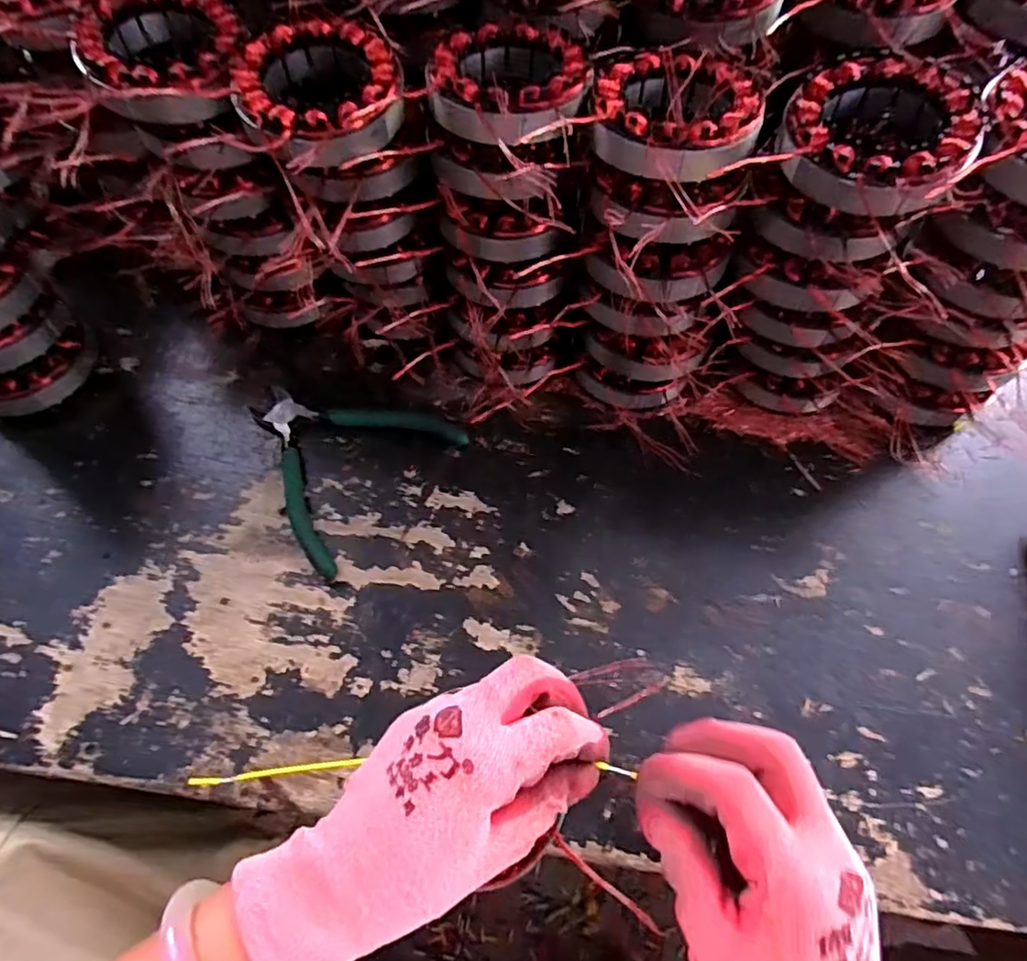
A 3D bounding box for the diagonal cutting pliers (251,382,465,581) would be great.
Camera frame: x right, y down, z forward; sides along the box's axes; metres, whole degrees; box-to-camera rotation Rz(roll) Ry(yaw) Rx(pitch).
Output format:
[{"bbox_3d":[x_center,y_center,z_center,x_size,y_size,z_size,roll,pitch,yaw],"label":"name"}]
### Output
[{"bbox_3d":[-0.123,-0.023,0.421,0.134,0.013,0.133,38,69,17],"label":"diagonal cutting pliers"}]

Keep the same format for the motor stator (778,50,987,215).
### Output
[{"bbox_3d":[0.179,-0.171,0.299,0.086,0.026,0.093,34,68,16],"label":"motor stator"}]

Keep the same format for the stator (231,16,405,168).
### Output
[{"bbox_3d":[-0.105,-0.201,0.328,0.094,0.036,0.094,0,63,0],"label":"stator"}]

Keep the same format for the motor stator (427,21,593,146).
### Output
[{"bbox_3d":[-0.003,-0.212,0.326,0.083,0.029,0.086,0,63,0],"label":"motor stator"}]

